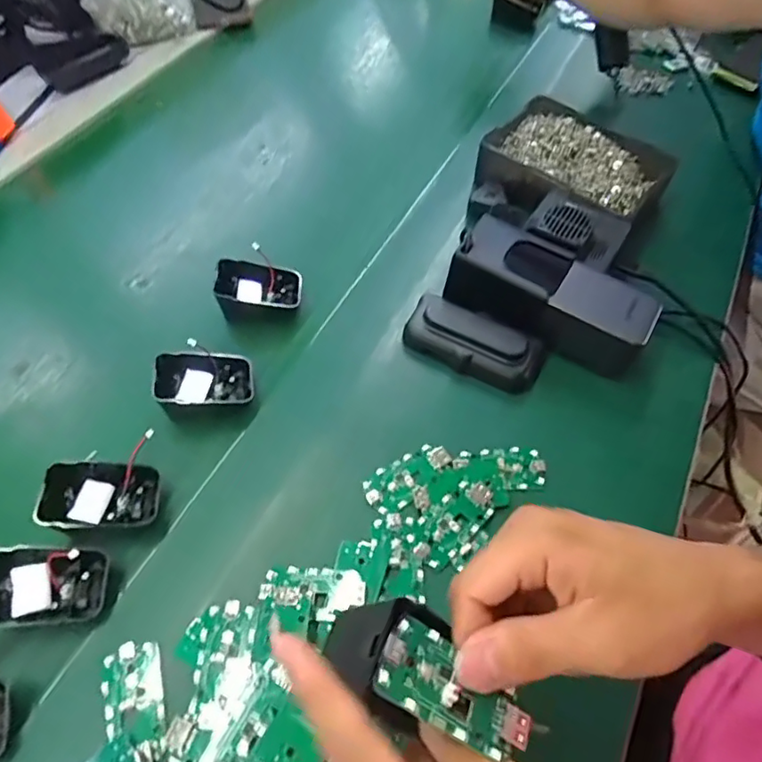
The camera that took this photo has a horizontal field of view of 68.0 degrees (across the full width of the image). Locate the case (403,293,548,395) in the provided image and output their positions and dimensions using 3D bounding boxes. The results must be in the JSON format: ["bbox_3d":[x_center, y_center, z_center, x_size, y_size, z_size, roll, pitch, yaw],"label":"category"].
[{"bbox_3d":[0.073,-0.031,0.447,0.108,0.034,0.050,22,59,16],"label":"case"}]

